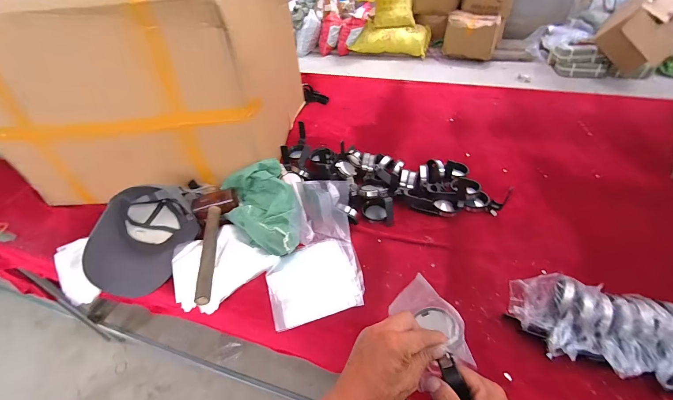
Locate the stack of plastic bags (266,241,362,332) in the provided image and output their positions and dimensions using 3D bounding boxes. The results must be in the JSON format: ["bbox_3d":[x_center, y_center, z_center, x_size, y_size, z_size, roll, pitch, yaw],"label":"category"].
[{"bbox_3d":[-0.042,0.159,0.601,0.186,0.014,0.162,-14,45,-11],"label":"stack of plastic bags"}]

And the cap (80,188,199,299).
[{"bbox_3d":[-0.394,0.073,0.633,0.152,0.162,0.224,-5,44,-3],"label":"cap"}]

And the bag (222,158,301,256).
[{"bbox_3d":[-0.158,0.031,0.651,0.162,0.125,0.242,-13,45,-11],"label":"bag"}]

